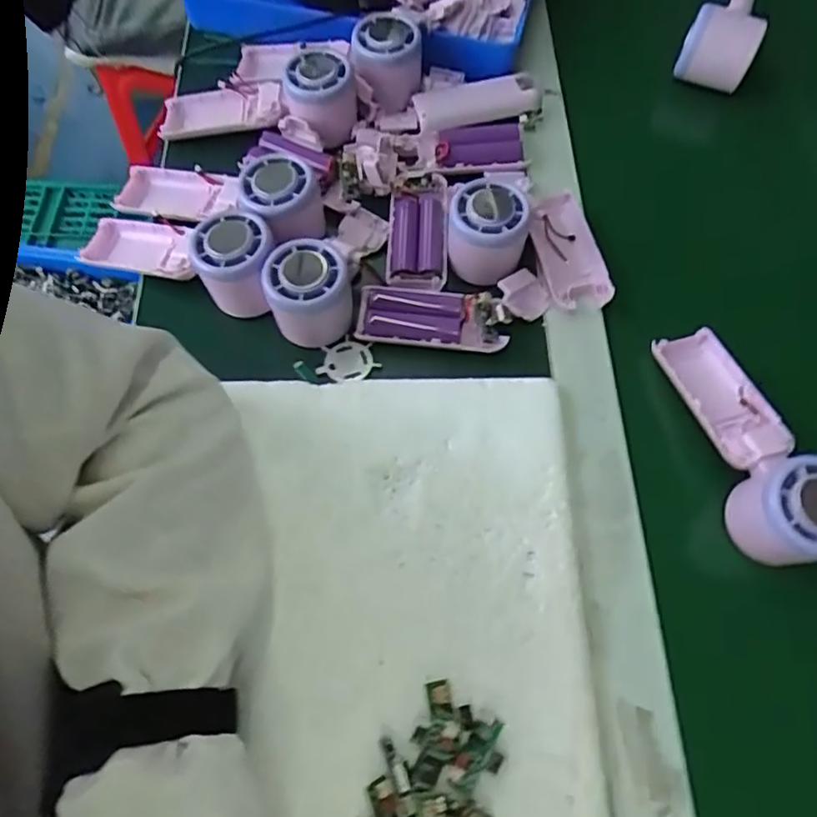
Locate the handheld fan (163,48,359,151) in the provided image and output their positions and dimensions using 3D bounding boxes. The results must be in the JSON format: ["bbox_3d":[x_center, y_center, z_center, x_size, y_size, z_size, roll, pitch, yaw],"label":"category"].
[{"bbox_3d":[-0.121,-0.254,0.521,0.163,0.055,0.076,4,64,20],"label":"handheld fan"}]

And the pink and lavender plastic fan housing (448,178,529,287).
[{"bbox_3d":[0.056,-0.126,0.450,0.056,0.054,0.052,4,66,3],"label":"pink and lavender plastic fan housing"}]

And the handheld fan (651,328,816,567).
[{"bbox_3d":[0.214,0.022,0.399,0.052,0.058,0.165,-11,50,-2],"label":"handheld fan"}]

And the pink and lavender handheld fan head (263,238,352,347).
[{"bbox_3d":[-0.068,-0.078,0.431,0.055,0.056,0.050,-16,66,-5],"label":"pink and lavender handheld fan head"}]

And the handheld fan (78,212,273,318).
[{"bbox_3d":[-0.165,-0.110,0.459,0.172,0.059,0.053,14,65,28],"label":"handheld fan"}]

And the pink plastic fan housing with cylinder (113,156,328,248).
[{"bbox_3d":[-0.144,-0.156,0.467,0.166,0.060,0.069,17,66,11],"label":"pink plastic fan housing with cylinder"}]

